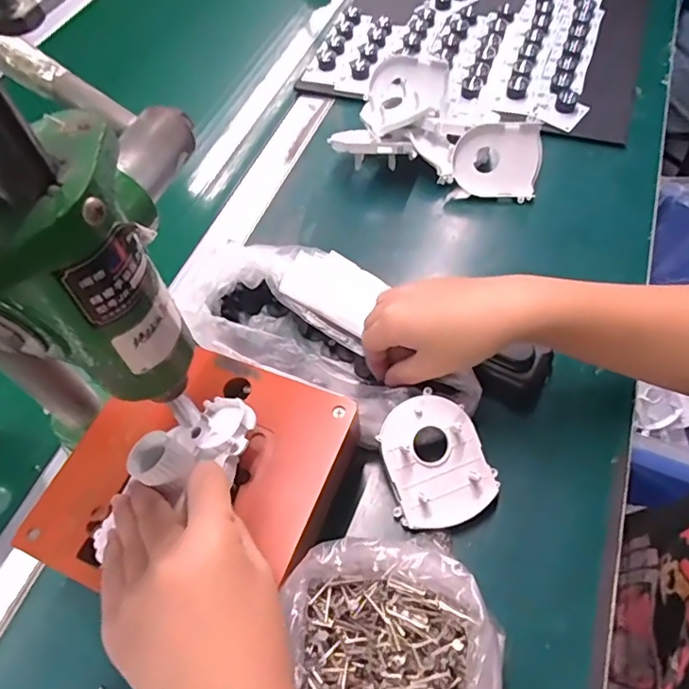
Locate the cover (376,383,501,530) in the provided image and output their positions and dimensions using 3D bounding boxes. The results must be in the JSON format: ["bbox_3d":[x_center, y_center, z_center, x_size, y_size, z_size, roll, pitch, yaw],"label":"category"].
[{"bbox_3d":[0.058,0.076,0.355,0.069,0.010,0.082,-28,85,-8],"label":"cover"}]

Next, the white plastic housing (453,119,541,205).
[{"bbox_3d":[0.145,-0.175,0.505,0.078,0.068,0.016,9,19,5],"label":"white plastic housing"}]

